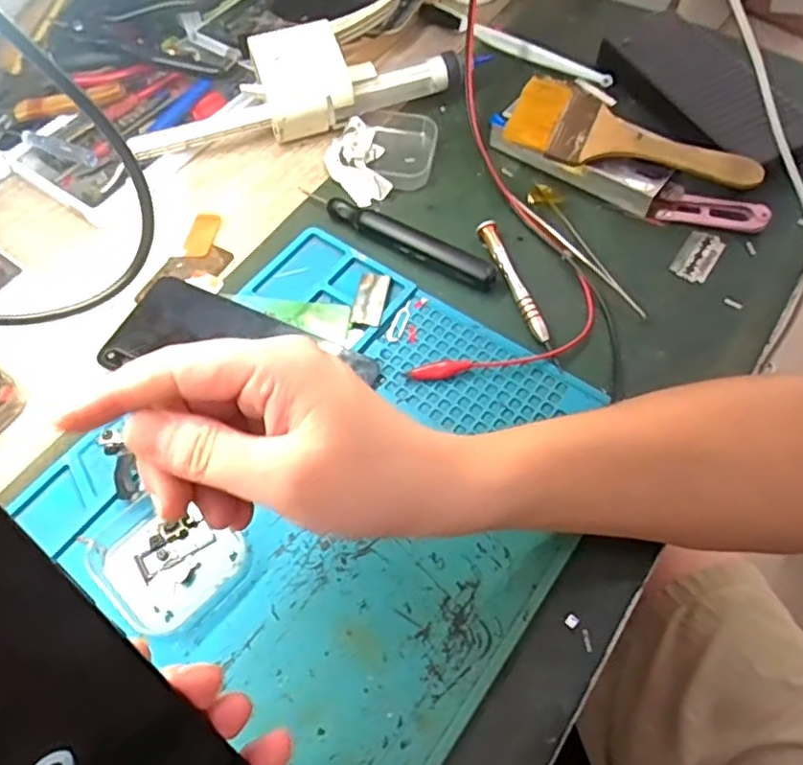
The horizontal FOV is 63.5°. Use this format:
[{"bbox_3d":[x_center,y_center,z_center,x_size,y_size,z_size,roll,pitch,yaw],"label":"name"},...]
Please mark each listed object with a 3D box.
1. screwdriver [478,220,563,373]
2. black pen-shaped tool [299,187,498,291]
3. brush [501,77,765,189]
[{"bbox_3d":[0.073,-0.057,0.404,0.011,0.009,0.114,-15,61,-9],"label":"screwdriver"},{"bbox_3d":[-0.005,-0.097,0.426,0.146,0.012,0.018,30,64,16],"label":"black pen-shaped tool"},{"bbox_3d":[0.150,-0.156,0.432,0.161,0.012,0.062,30,69,17],"label":"brush"}]

